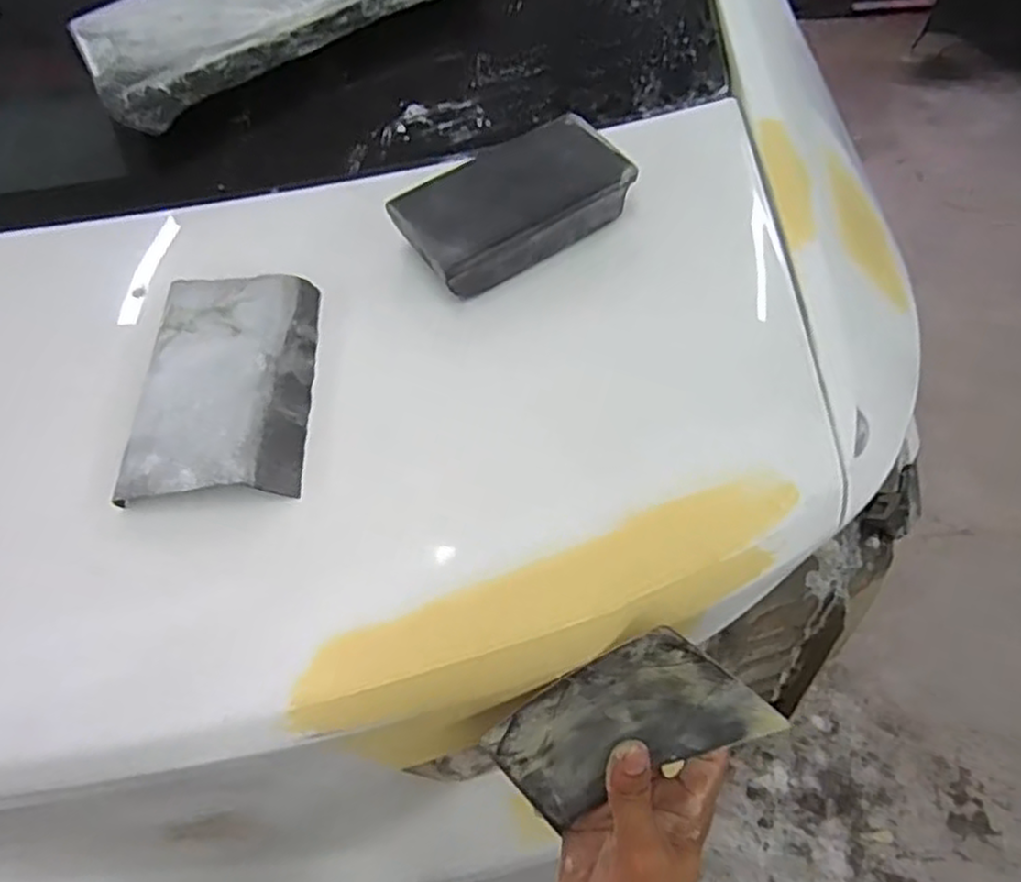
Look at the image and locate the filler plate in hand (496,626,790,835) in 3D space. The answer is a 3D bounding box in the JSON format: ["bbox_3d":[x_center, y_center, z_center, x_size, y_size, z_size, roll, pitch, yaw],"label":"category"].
[{"bbox_3d":[0.056,0.148,0.373,0.131,0.096,0.011,-35,26,15],"label":"filler plate in hand"}]

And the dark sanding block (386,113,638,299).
[{"bbox_3d":[0.003,-0.141,0.439,0.140,0.049,0.063,-30,56,-17],"label":"dark sanding block"}]

